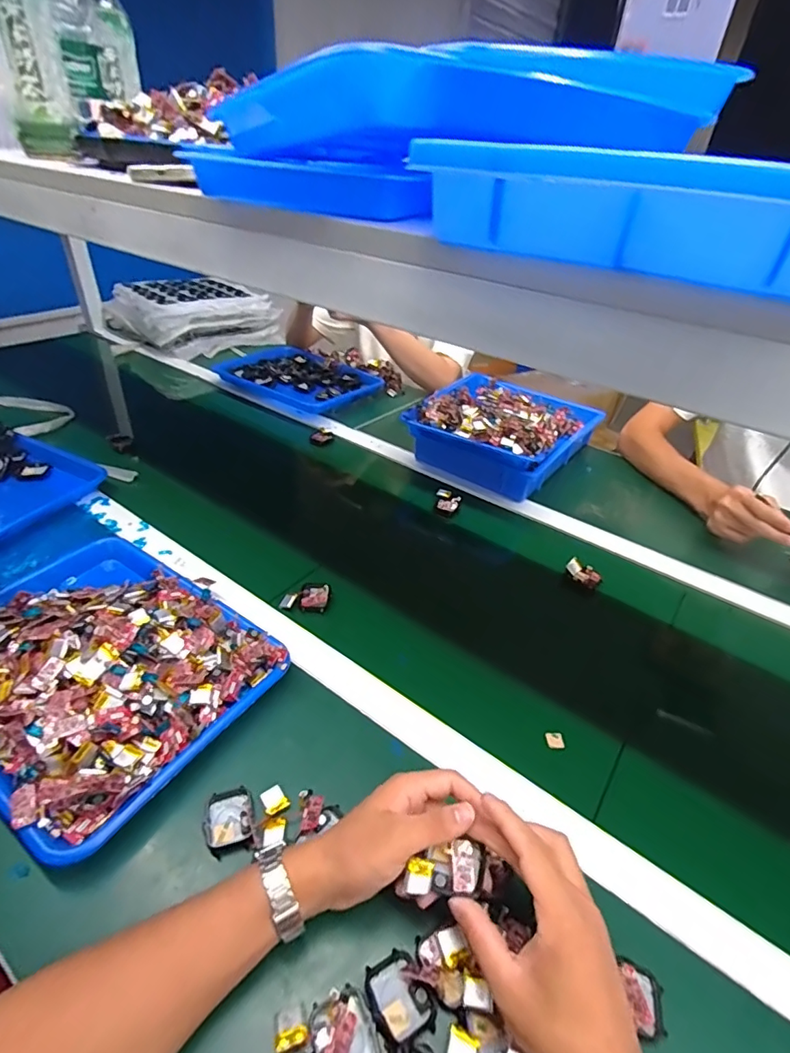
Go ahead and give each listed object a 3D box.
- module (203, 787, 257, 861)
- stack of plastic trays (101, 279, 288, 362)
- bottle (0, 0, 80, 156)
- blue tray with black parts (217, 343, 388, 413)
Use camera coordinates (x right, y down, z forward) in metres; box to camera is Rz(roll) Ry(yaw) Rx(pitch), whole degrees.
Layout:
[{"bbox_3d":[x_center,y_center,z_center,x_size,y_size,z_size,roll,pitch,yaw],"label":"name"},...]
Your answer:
[{"bbox_3d":[-0.137,0.245,0.420,0.039,0.009,0.049,-8,39,-16],"label":"module"},{"bbox_3d":[-0.537,-0.583,1.362,0.361,0.106,0.327,-27,47,-35],"label":"stack of plastic trays"},{"bbox_3d":[-0.394,-0.522,0.533,0.064,0.207,0.068,-17,42,-25],"label":"bottle"},{"bbox_3d":[-0.221,-0.346,1.156,0.338,0.035,0.232,24,41,24],"label":"blue tray with black parts"}]

